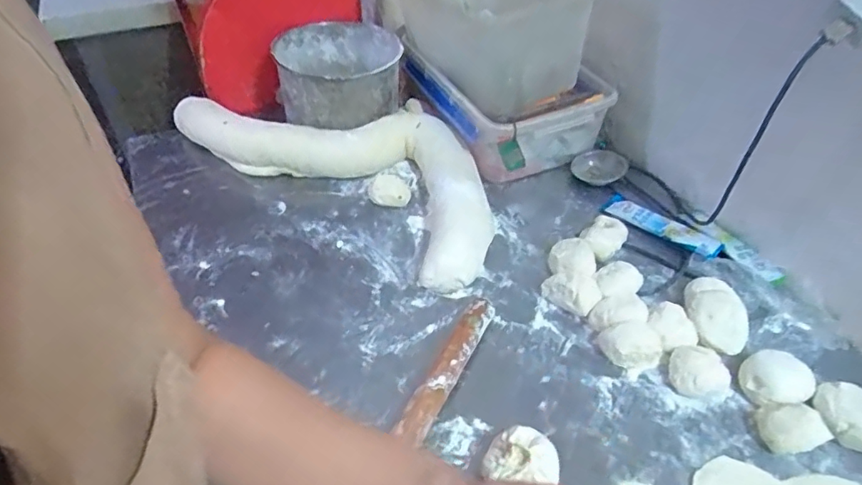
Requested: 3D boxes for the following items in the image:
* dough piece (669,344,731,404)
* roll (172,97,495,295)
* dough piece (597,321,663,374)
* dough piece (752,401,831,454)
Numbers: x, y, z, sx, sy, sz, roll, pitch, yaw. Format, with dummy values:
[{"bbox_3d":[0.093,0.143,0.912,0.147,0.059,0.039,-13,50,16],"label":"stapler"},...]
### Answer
[{"bbox_3d":[0.301,0.149,0.613,0.064,0.028,0.055,31,51,27],"label":"dough piece"},{"bbox_3d":[-0.121,-0.134,0.864,0.557,0.071,0.256,28,50,25],"label":"roll"},{"bbox_3d":[0.234,0.124,0.638,0.060,0.034,0.053,-5,44,-7],"label":"dough piece"},{"bbox_3d":[0.370,0.192,0.563,0.056,0.033,0.055,-21,48,-21],"label":"dough piece"}]

